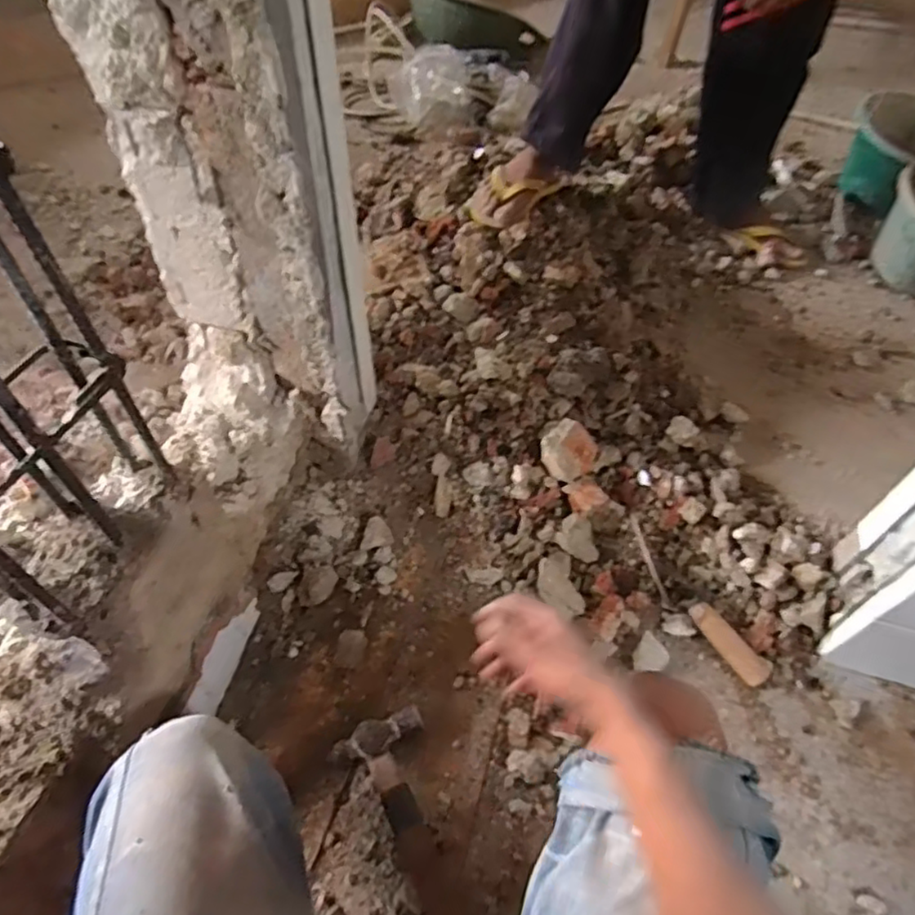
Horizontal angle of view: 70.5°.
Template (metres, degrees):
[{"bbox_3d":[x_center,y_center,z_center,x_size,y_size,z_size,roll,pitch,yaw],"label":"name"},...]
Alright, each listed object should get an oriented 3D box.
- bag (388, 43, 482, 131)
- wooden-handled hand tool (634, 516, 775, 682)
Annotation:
[{"bbox_3d":[-0.066,-0.953,1.675,0.216,0.128,0.175,1,54,0],"label":"bag"},{"bbox_3d":[0.328,0.199,0.910,0.049,0.047,0.274,-32,63,-22],"label":"wooden-handled hand tool"}]

